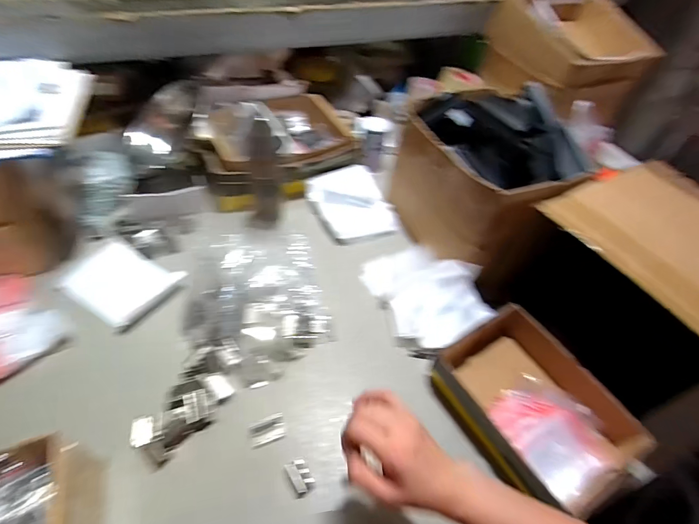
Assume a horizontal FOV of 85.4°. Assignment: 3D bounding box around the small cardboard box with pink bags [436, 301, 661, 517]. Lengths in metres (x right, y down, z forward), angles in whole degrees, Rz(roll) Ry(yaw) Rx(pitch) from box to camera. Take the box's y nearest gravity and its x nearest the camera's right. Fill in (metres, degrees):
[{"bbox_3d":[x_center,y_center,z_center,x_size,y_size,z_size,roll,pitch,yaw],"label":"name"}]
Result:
[{"bbox_3d":[0.273,0.213,0.570,0.186,0.089,0.256,-24,55,-23],"label":"small cardboard box with pink bags"}]

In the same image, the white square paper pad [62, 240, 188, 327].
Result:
[{"bbox_3d":[-0.416,0.034,0.687,0.185,0.016,0.134,24,52,15],"label":"white square paper pad"}]

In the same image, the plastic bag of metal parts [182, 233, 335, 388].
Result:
[{"bbox_3d":[-0.164,0.061,0.650,0.240,0.081,0.263,-12,51,-15],"label":"plastic bag of metal parts"}]

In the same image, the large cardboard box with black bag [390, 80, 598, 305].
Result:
[{"bbox_3d":[0.278,-0.175,0.772,0.281,0.236,0.333,-18,53,-19],"label":"large cardboard box with black bag"}]

